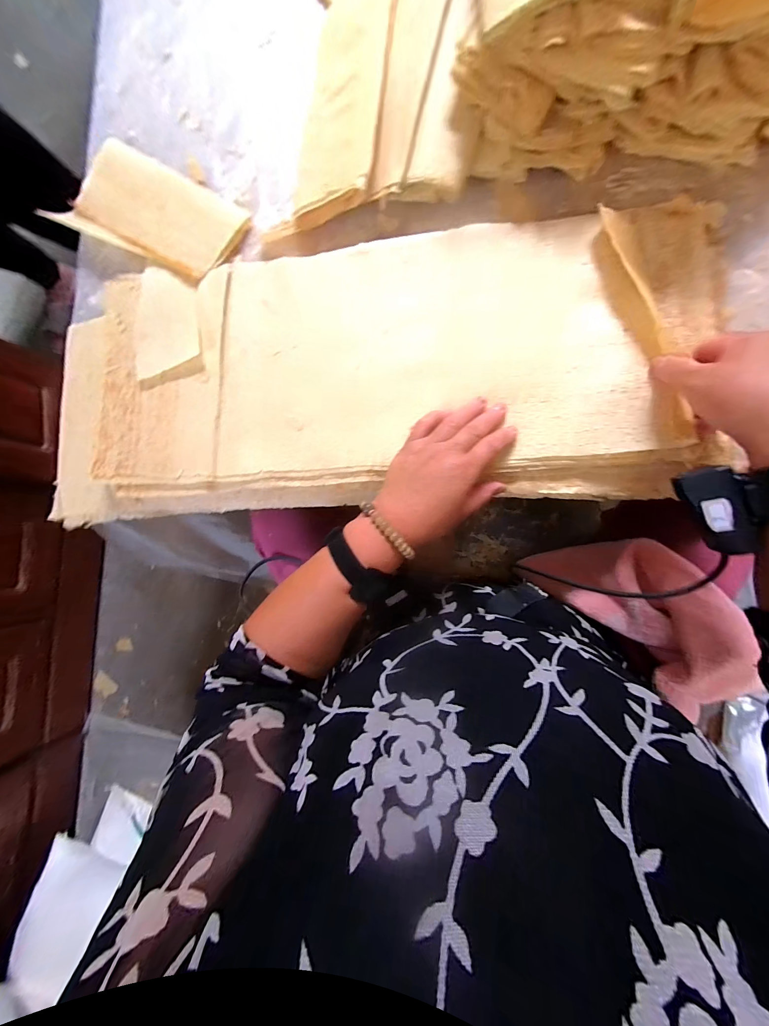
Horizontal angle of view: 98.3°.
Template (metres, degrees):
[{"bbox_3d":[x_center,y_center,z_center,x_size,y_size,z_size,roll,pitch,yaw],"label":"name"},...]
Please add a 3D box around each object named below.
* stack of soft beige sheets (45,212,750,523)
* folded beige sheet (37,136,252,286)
[{"bbox_3d":[-0.042,-0.154,0.385,0.764,0.047,0.296,-5,83,7],"label":"stack of soft beige sheets"},{"bbox_3d":[-0.301,-0.393,0.435,0.258,0.017,0.128,29,87,7],"label":"folded beige sheet"}]

